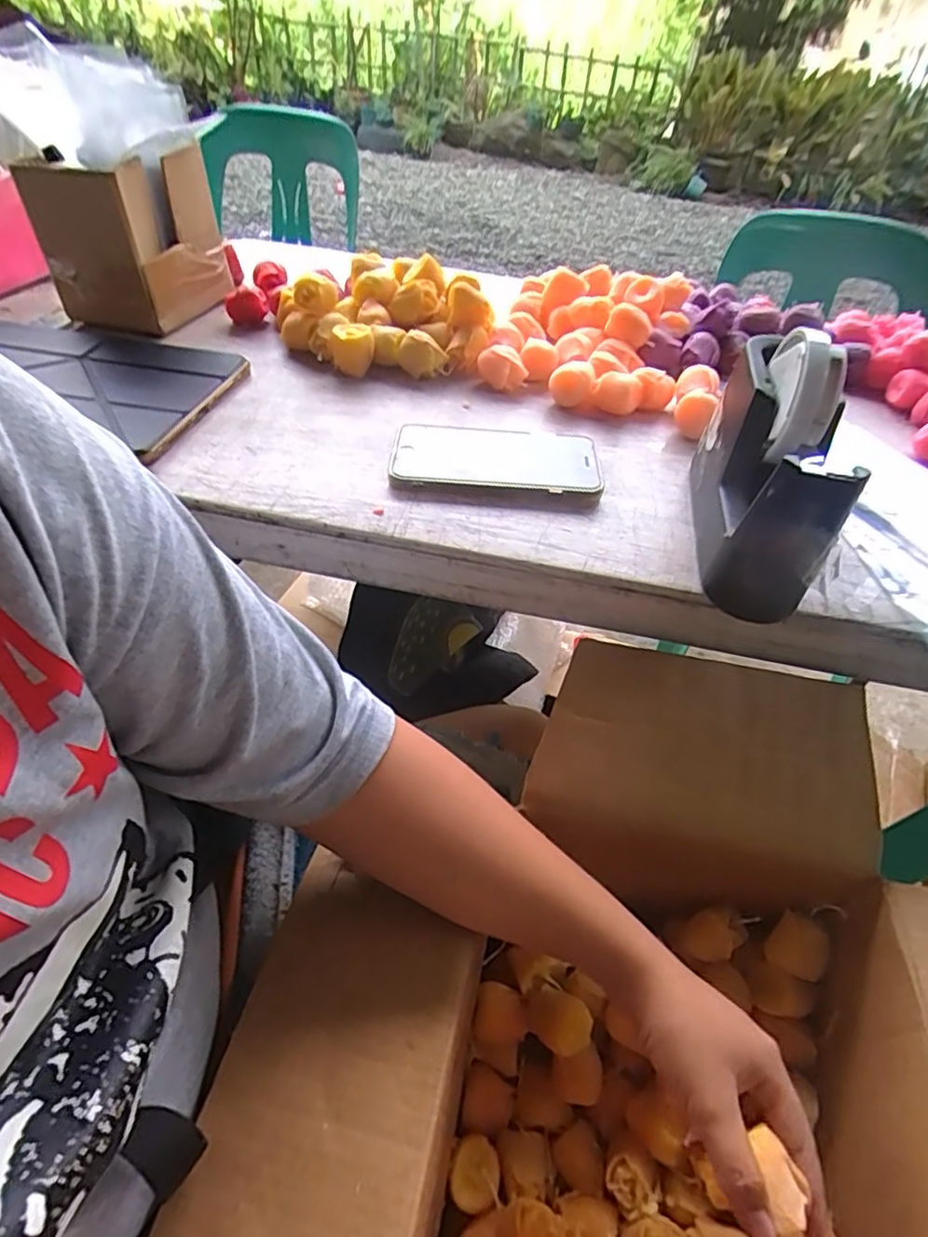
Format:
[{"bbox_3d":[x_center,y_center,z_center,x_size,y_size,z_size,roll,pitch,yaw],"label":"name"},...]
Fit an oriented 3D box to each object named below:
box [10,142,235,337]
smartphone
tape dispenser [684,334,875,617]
[{"bbox_3d":[-0.317,-0.368,0.605,0.109,0.126,0.149,14,47,8],"label":"box"},{"bbox_3d":[0.024,-0.125,0.478,0.155,0.006,0.078,5,50,0],"label":"smartphone"},{"bbox_3d":[0.195,-0.105,0.401,0.064,0.122,0.175,14,47,8],"label":"tape dispenser"}]

